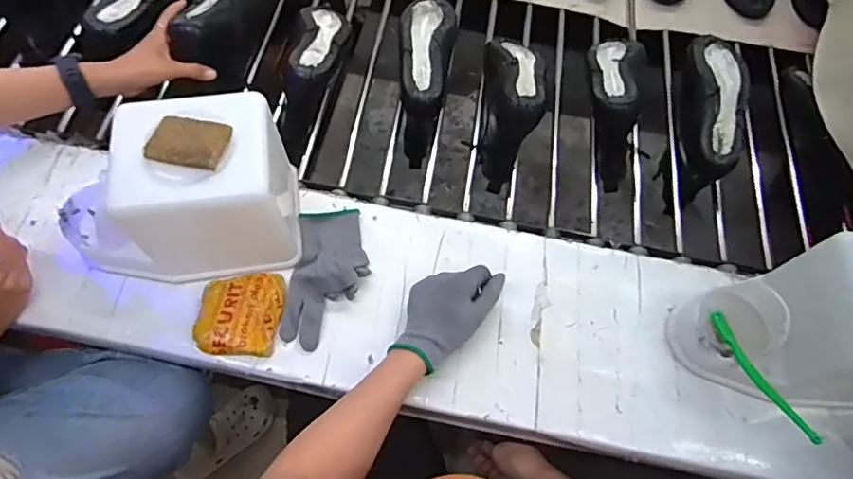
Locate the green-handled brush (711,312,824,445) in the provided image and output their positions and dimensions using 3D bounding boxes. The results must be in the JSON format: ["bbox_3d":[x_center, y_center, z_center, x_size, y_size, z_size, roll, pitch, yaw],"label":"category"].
[{"bbox_3d":[0.323,0.130,0.522,0.011,0.017,0.170,-1,31,-2],"label":"green-handled brush"}]

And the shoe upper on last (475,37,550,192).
[{"bbox_3d":[0.117,-0.189,0.727,0.073,0.127,0.220,7,66,1],"label":"shoe upper on last"}]

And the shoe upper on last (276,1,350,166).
[{"bbox_3d":[-0.152,-0.248,0.750,0.081,0.111,0.256,-1,66,-2],"label":"shoe upper on last"}]

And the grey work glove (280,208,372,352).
[{"bbox_3d":[-0.116,0.038,0.613,0.084,0.029,0.165,4,66,0],"label":"grey work glove"}]

